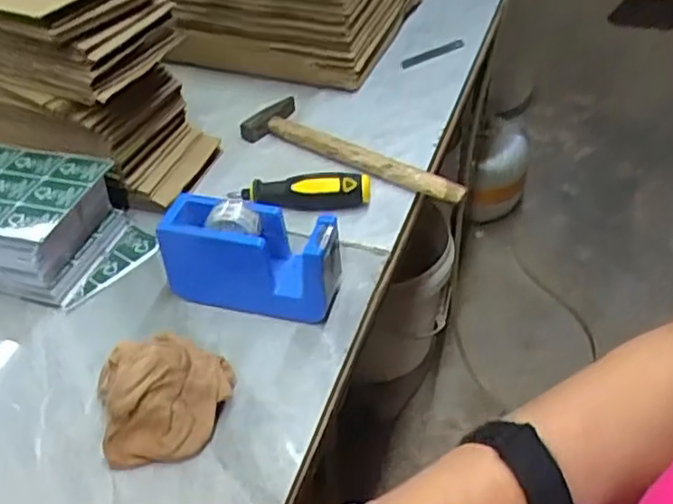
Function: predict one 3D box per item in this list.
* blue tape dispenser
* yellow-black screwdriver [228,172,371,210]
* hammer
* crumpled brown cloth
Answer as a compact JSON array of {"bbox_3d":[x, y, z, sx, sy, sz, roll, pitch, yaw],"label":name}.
[{"bbox_3d":[-0.065,0.003,0.511,0.129,0.084,0.043,8,44,12],"label":"blue tape dispenser"},{"bbox_3d":[-0.032,-0.054,0.606,0.123,0.034,0.030,-6,43,-2],"label":"yellow-black screwdriver"},{"bbox_3d":[0.020,-0.103,0.660,0.244,0.022,0.069,24,50,27],"label":"hammer"},{"bbox_3d":[-0.112,0.094,0.441,0.080,0.053,0.067,-7,43,-3],"label":"crumpled brown cloth"}]

